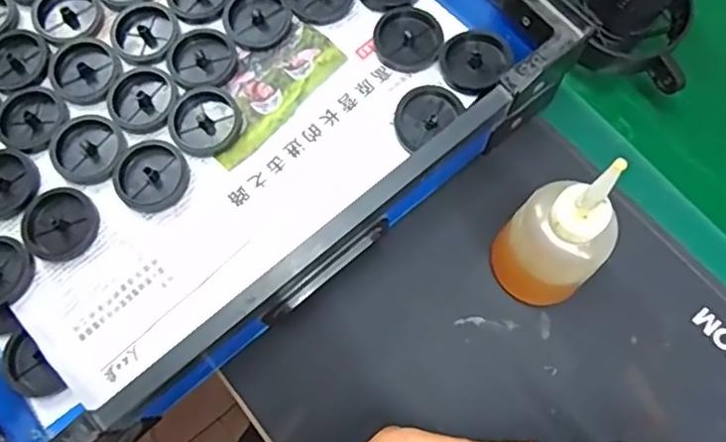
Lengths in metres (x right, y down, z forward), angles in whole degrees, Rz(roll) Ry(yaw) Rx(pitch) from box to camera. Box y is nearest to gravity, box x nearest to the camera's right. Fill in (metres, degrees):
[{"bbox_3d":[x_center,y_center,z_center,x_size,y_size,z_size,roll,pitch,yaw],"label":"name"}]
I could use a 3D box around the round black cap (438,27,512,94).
[{"bbox_3d":[0.082,-0.121,0.463,0.048,0.017,0.046,-1,73,2],"label":"round black cap"}]

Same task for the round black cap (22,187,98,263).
[{"bbox_3d":[-0.218,0.002,0.445,0.053,0.008,0.052,-1,73,2],"label":"round black cap"}]

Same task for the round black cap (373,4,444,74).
[{"bbox_3d":[0.035,-0.139,0.474,0.052,0.014,0.048,-1,73,2],"label":"round black cap"}]

